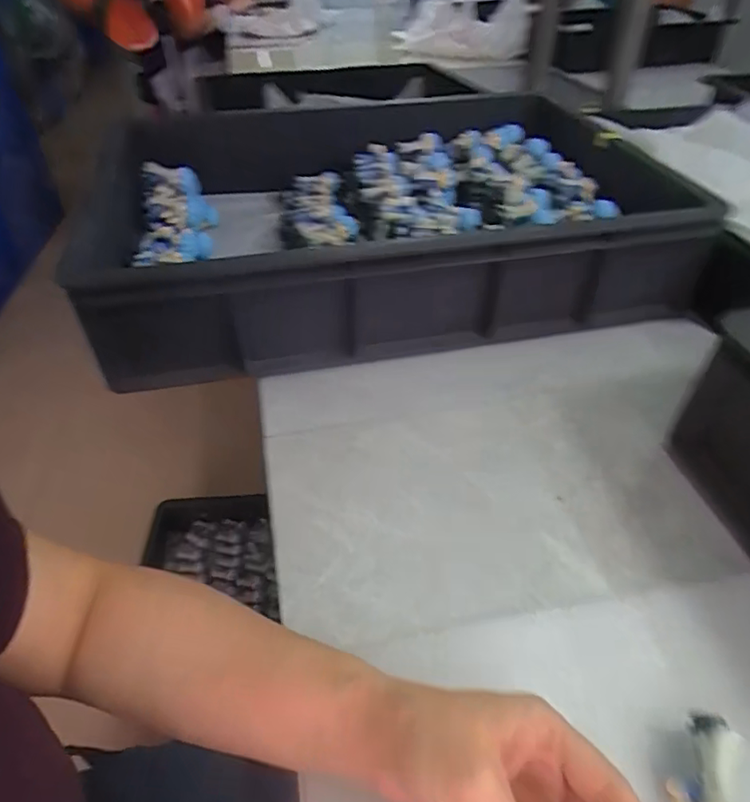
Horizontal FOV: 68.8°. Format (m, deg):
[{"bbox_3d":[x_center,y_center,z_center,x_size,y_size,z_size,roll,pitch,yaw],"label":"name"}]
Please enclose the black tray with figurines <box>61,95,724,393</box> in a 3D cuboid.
[{"bbox_3d":[0.017,-0.220,0.608,0.568,0.123,0.399,-7,43,-8],"label":"black tray with figurines"}]

